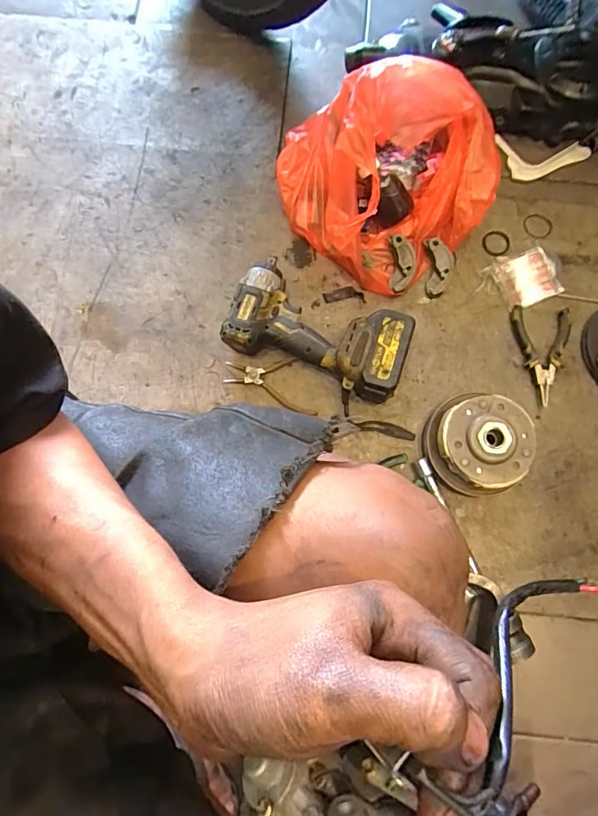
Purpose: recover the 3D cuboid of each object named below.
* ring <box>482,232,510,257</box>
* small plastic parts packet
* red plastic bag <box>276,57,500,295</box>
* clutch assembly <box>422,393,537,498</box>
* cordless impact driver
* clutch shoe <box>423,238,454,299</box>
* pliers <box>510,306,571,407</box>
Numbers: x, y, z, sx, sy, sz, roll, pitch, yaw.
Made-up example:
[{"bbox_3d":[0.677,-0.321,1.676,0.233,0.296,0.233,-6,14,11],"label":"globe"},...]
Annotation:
[{"bbox_3d":[0.315,-0.262,0.741,0.046,0.004,0.044,3,79,0],"label":"ring"},{"bbox_3d":[0.349,-0.202,0.717,0.094,0.014,0.085,-23,80,-5],"label":"small plastic parts packet"},{"bbox_3d":[0.127,-0.362,0.702,0.311,0.125,0.304,44,82,8],"label":"red plastic bag"},{"bbox_3d":[0.242,0.048,0.634,0.123,0.081,0.128,0,79,0],"label":"clutch assembly"},{"bbox_3d":[0.027,-0.108,0.663,0.249,0.085,0.123,23,80,4],"label":"cordless impact driver"},{"bbox_3d":[0.217,-0.215,0.713,0.042,0.021,0.088,1,79,0],"label":"clutch shoe"},{"bbox_3d":[0.359,-0.081,0.690,0.086,0.018,0.148,9,79,2],"label":"pliers"}]

